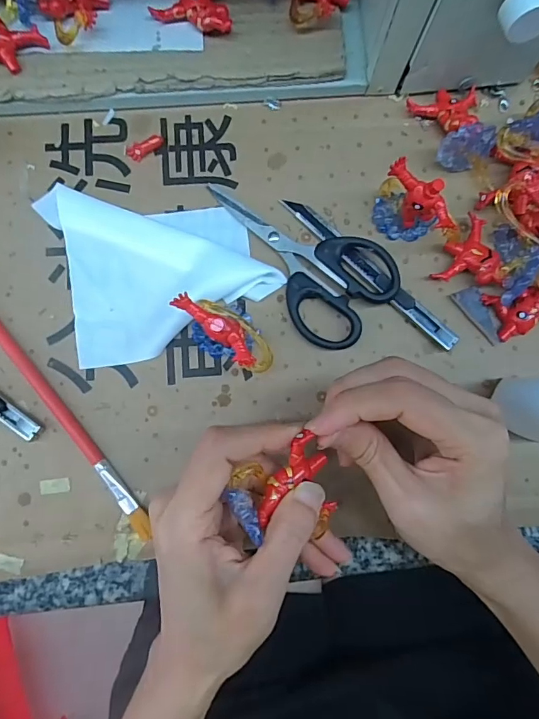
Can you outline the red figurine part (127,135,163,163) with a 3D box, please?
[{"bbox_3d":[-0.077,-0.131,0.284,0.024,0.008,0.008,-23,85,-5],"label":"red figurine part"}]

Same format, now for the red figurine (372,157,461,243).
[{"bbox_3d":[0.085,-0.085,0.264,0.052,0.049,0.026,44,83,3],"label":"red figurine"}]

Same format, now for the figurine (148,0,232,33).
[{"bbox_3d":[-0.043,-0.217,0.274,0.046,0.011,0.035,14,83,-1],"label":"figurine"}]

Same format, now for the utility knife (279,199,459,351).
[{"bbox_3d":[0.060,-0.054,0.276,0.133,0.011,0.011,43,83,3],"label":"utility knife"}]

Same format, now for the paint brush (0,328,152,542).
[{"bbox_3d":[-0.147,-0.005,0.261,0.009,0.009,0.257,-38,86,-6],"label":"paint brush"}]

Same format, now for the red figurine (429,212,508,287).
[{"bbox_3d":[0.126,-0.064,0.277,0.037,0.020,0.045,26,83,1],"label":"red figurine"}]

